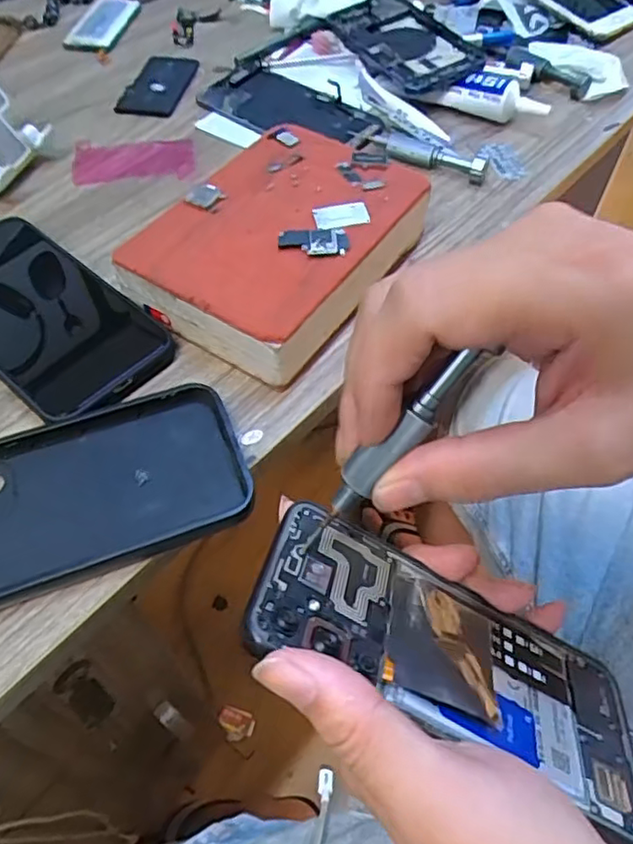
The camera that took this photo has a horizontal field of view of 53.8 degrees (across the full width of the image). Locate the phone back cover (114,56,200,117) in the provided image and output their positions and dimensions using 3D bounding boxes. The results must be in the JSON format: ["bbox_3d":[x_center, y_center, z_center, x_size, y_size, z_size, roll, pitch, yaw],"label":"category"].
[{"bbox_3d":[-0.129,-0.281,0.515,0.048,0.007,0.093,9,56,6],"label":"phone back cover"}]

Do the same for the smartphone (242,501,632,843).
[{"bbox_3d":[0.051,0.085,0.230,0.152,0.005,0.071,29,32,-3],"label":"smartphone"}]

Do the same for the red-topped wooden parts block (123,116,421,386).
[{"bbox_3d":[-0.018,-0.107,0.370,0.122,0.044,0.165,27,60,17],"label":"red-topped wooden parts block"}]

